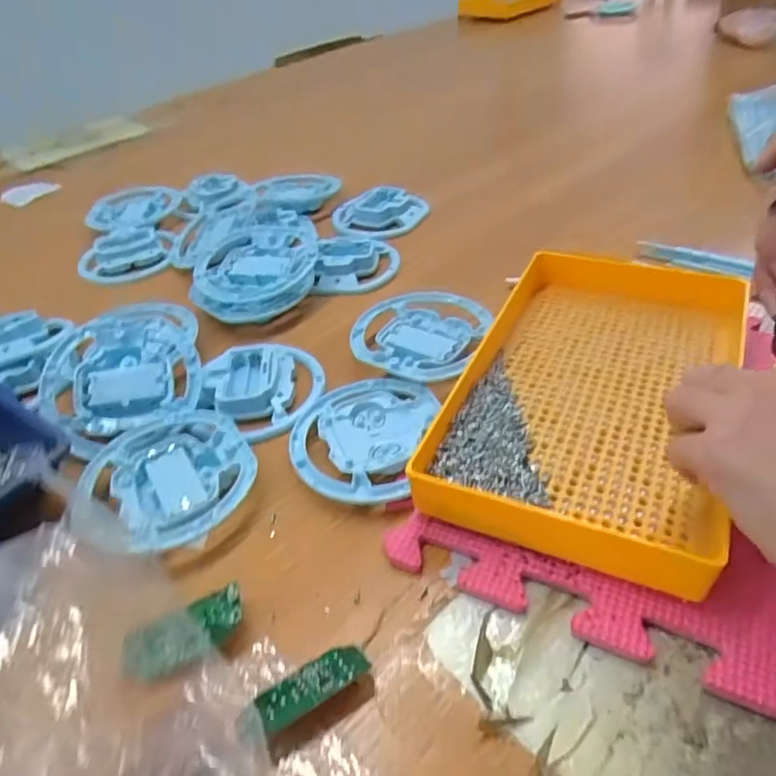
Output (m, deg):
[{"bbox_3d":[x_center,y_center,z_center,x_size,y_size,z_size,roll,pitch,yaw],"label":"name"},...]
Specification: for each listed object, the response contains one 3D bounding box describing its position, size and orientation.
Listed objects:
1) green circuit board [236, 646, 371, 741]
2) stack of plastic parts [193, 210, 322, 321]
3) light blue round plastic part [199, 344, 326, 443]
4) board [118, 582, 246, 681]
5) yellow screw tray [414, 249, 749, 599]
[{"bbox_3d":[-0.038,0.134,0.259,0.058,0.008,0.025,-23,21,-20],"label":"green circuit board"},{"bbox_3d":[-0.117,-0.110,0.516,0.108,0.034,0.122,-10,41,-4],"label":"stack of plastic parts"},{"bbox_3d":[-0.089,-0.004,0.421,0.079,0.024,0.083,-4,41,3],"label":"light blue round plastic part"},{"bbox_3d":[-0.100,0.119,0.282,0.060,0.009,0.029,-16,42,-11],"label":"board"},{"bbox_3d":[0.125,-0.006,0.360,0.152,0.032,0.251,13,46,22],"label":"yellow screw tray"}]

